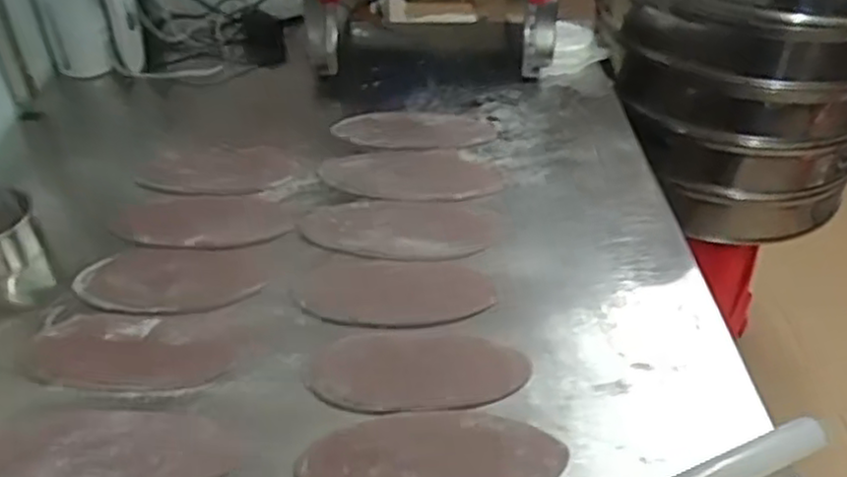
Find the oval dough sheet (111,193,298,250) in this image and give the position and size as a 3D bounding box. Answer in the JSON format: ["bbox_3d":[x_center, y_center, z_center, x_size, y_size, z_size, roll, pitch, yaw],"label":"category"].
[{"bbox_3d":[-0.230,-0.022,0.751,0.175,0.009,0.088,1,39,-1],"label":"oval dough sheet"}]

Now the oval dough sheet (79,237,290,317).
[{"bbox_3d":[-0.231,0.035,0.692,0.186,0.008,0.091,-5,40,-8],"label":"oval dough sheet"}]

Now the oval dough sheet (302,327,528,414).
[{"bbox_3d":[-0.004,0.109,0.610,0.181,0.004,0.090,-3,40,-5],"label":"oval dough sheet"}]

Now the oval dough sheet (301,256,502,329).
[{"bbox_3d":[-0.025,0.049,0.683,0.178,0.004,0.088,2,39,1],"label":"oval dough sheet"}]

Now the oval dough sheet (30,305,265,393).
[{"bbox_3d":[-0.239,0.093,0.625,0.188,0.009,0.091,-2,39,-4],"label":"oval dough sheet"}]

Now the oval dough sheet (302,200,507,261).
[{"bbox_3d":[-0.020,-0.010,0.758,0.208,0.007,0.096,-3,40,-5],"label":"oval dough sheet"}]

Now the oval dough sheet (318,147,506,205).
[{"bbox_3d":[-0.014,-0.075,0.832,0.202,0.005,0.103,-1,39,-3],"label":"oval dough sheet"}]

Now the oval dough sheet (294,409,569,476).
[{"bbox_3d":[0.007,0.166,0.539,0.193,0.005,0.085,-3,40,-5],"label":"oval dough sheet"}]

